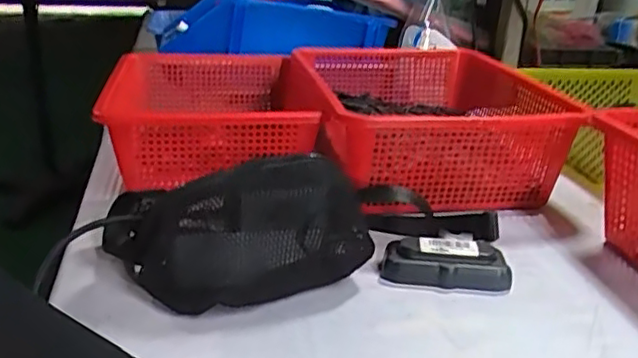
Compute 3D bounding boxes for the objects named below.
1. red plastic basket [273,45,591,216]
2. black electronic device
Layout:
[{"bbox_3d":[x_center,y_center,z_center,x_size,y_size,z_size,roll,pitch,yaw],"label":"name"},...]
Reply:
[{"bbox_3d":[0.122,-0.077,0.819,0.323,0.120,0.403,0,21,-8],"label":"red plastic basket"},{"bbox_3d":[0.110,0.074,0.564,0.107,0.030,0.046,6,21,6],"label":"black electronic device"}]

